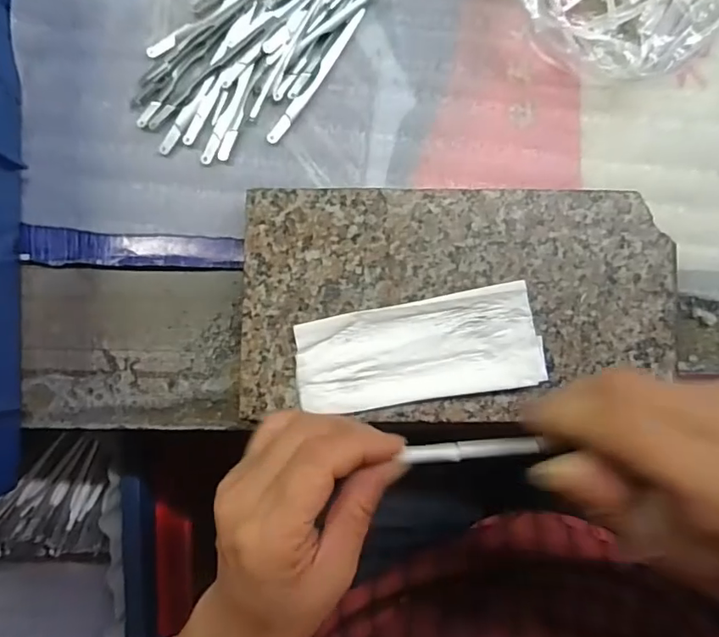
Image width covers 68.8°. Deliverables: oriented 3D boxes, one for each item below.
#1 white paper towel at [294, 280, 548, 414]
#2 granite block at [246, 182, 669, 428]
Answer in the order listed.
[{"bbox_3d":[0.031,0.018,0.290,0.130,0.011,0.055,-9,86,0],"label":"white paper towel"},{"bbox_3d":[0.055,-0.008,0.310,0.239,0.030,0.130,0,86,1],"label":"granite block"}]

